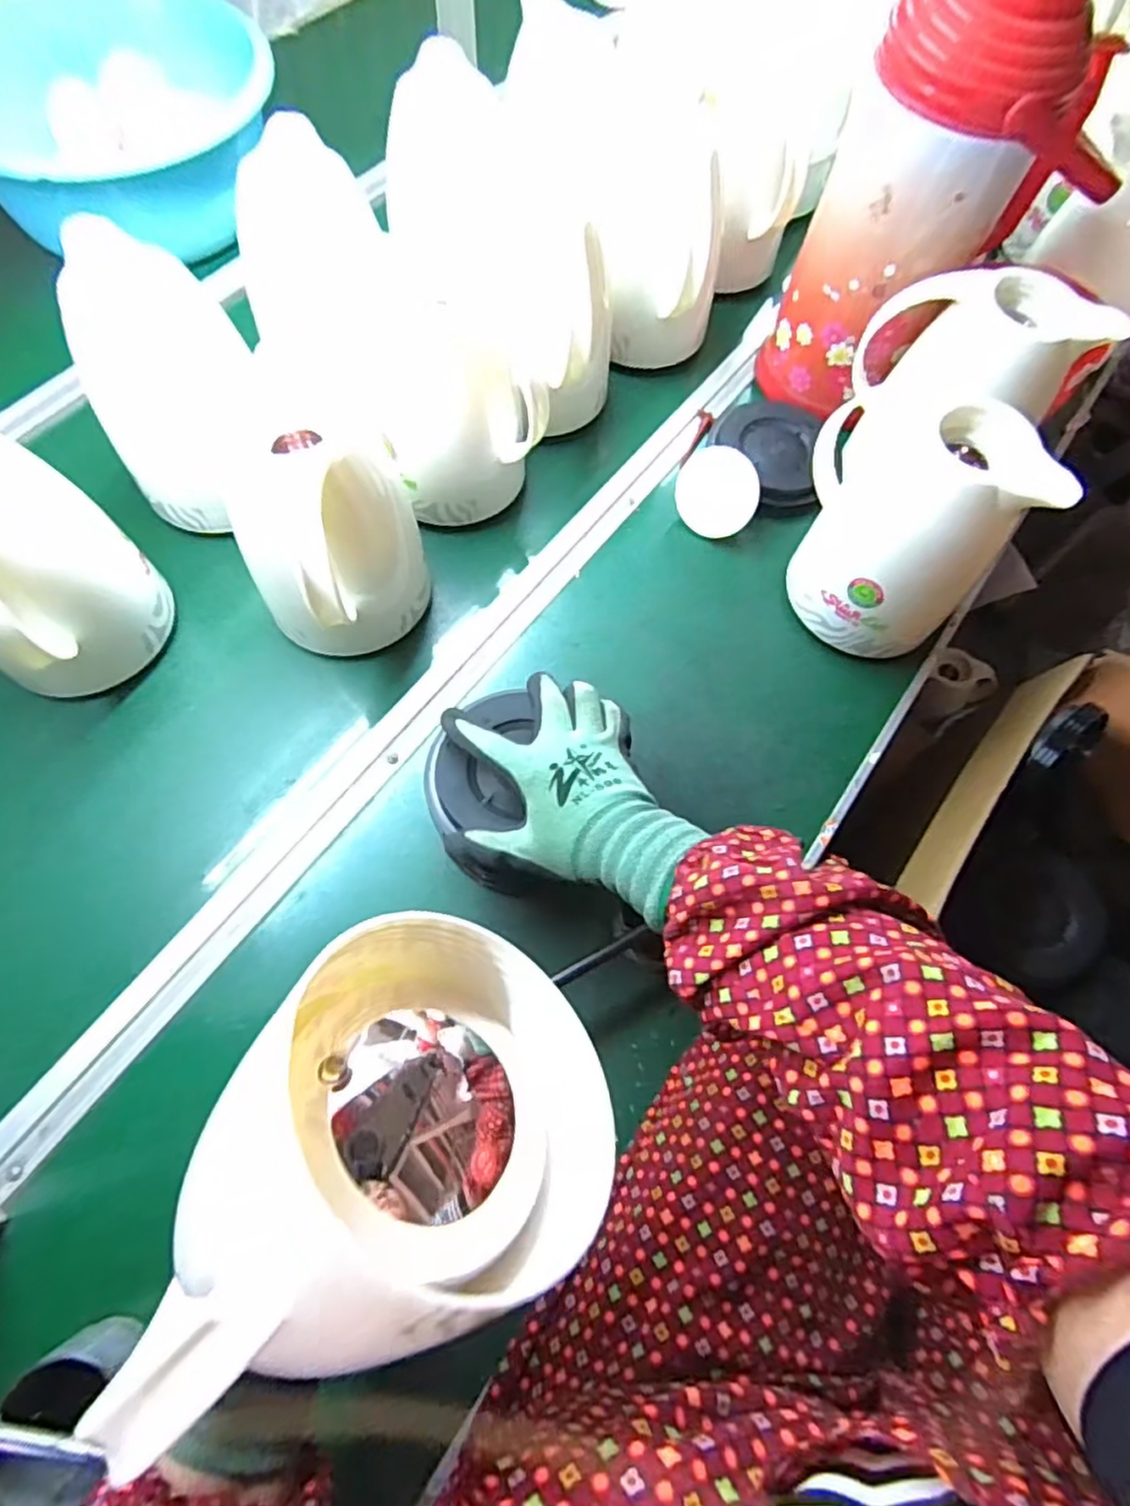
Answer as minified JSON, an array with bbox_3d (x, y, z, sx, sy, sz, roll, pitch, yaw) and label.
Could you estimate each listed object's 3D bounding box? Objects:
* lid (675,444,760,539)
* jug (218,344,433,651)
[{"bbox_3d":[0.158,-0.271,0.707,0.085,0.086,0.006,22,35,16],"label":"lid"},{"bbox_3d":[-0.195,-0.169,0.581,0.143,0.204,0.178,-16,69,-8],"label":"jug"}]

